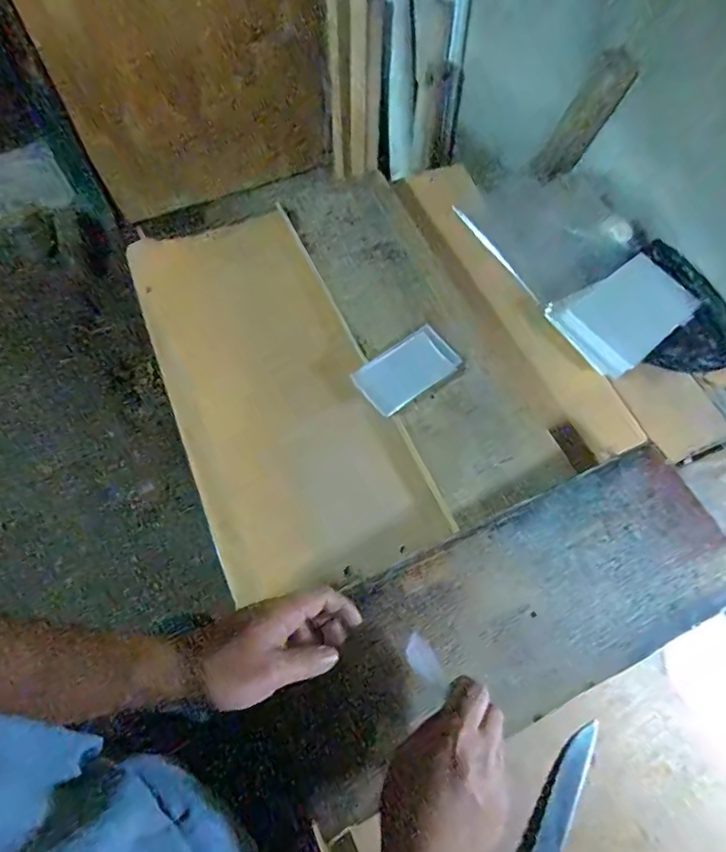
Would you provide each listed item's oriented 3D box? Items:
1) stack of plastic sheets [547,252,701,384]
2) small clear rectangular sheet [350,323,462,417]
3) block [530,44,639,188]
[{"bbox_3d":[0.361,-0.160,0.698,0.206,0.032,0.128,-32,70,-16],"label":"stack of plastic sheets"},{"bbox_3d":[0.055,-0.069,0.628,0.132,0.009,0.069,-36,83,-22],"label":"small clear rectangular sheet"},{"bbox_3d":[0.331,-0.462,0.783,0.029,0.186,0.060,-14,64,-34],"label":"block"}]

